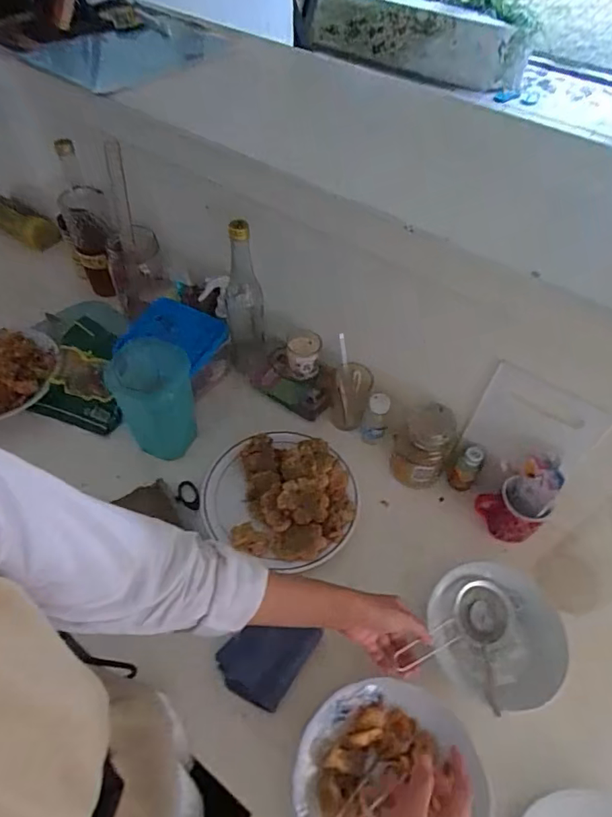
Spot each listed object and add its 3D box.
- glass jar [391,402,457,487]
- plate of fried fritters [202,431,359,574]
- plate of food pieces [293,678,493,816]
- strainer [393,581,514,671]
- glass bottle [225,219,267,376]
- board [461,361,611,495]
[{"bbox_3d":[0.166,0.055,0.719,0.075,0.147,0.074,1,53,-1],"label":"glass jar"},{"bbox_3d":[-0.032,0.114,0.713,0.212,0.050,0.195,1,53,-1],"label":"plate of fried fritters"},{"bbox_3d":[0.091,0.387,0.514,0.198,0.040,0.182,1,53,-1],"label":"plate of food pieces"},{"bbox_3d":[0.184,0.266,0.605,0.155,0.043,0.067,-19,55,-24],"label":"strainer"},{"bbox_3d":[-0.096,-0.166,0.772,0.056,0.264,0.069,-8,53,-8],"label":"glass bottle"},{"bbox_3d":[0.275,0.051,0.656,0.136,0.217,0.017,38,53,24],"label":"board"}]

